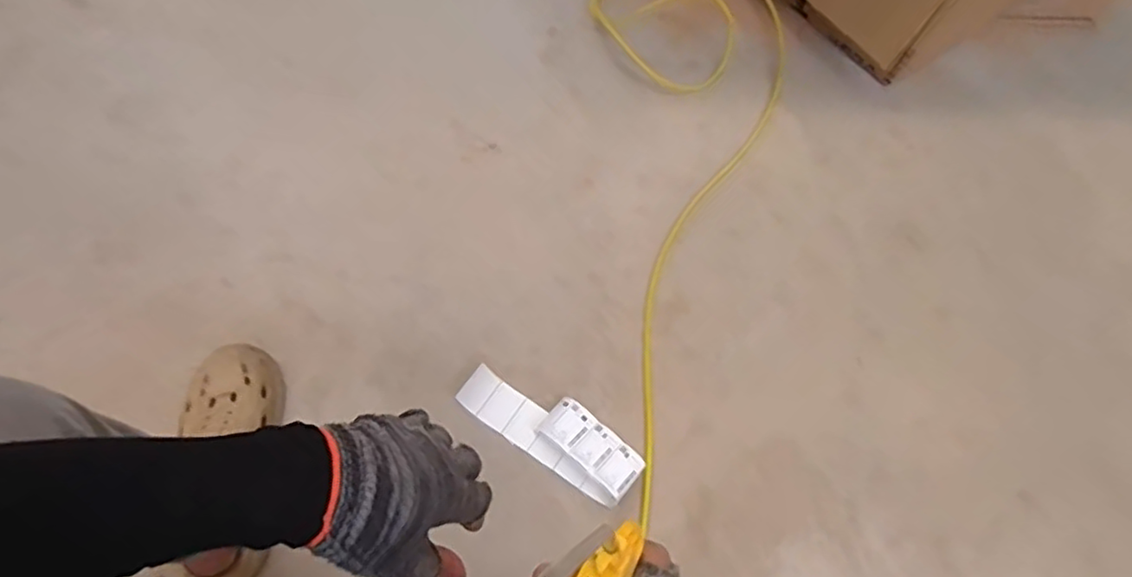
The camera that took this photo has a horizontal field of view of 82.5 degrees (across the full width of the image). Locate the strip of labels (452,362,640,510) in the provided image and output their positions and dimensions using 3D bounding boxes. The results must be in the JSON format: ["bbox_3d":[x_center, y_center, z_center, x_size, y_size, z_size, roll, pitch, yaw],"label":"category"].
[{"bbox_3d":[-0.020,0.181,0.842,0.253,0.052,0.090,34,63,12],"label":"strip of labels"}]

